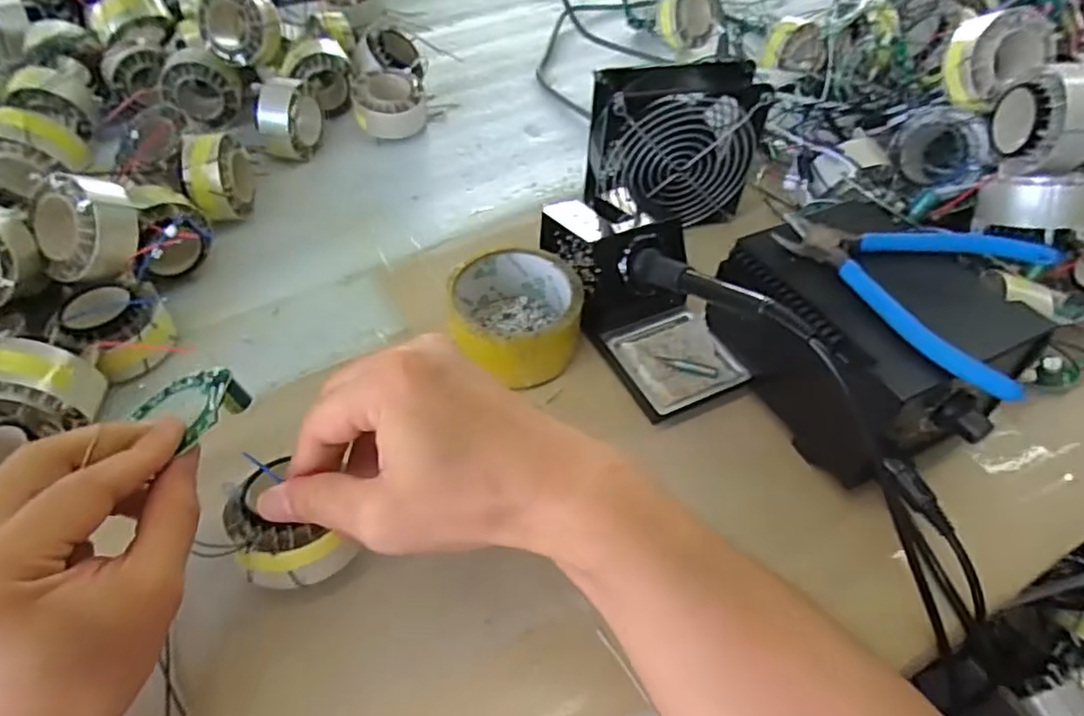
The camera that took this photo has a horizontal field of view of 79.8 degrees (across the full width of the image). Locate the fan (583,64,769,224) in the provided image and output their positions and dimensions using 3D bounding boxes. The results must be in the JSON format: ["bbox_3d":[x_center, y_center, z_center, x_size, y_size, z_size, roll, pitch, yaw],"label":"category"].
[{"bbox_3d":[0.095,-0.151,0.485,0.122,0.114,0.056,-11,51,-10],"label":"fan"}]

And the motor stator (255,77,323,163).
[{"bbox_3d":[-0.219,-0.206,0.567,0.035,0.065,0.056,3,50,3],"label":"motor stator"}]

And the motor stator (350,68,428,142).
[{"bbox_3d":[-0.142,-0.236,0.608,0.067,0.046,0.061,-6,50,-5],"label":"motor stator"}]

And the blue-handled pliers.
[{"bbox_3d":[0.218,-0.051,0.358,0.116,0.010,0.146,-28,55,-21],"label":"blue-handled pliers"}]

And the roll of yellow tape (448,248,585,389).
[{"bbox_3d":[-0.016,-0.024,0.420,0.080,0.048,0.088,0,50,0],"label":"roll of yellow tape"}]

